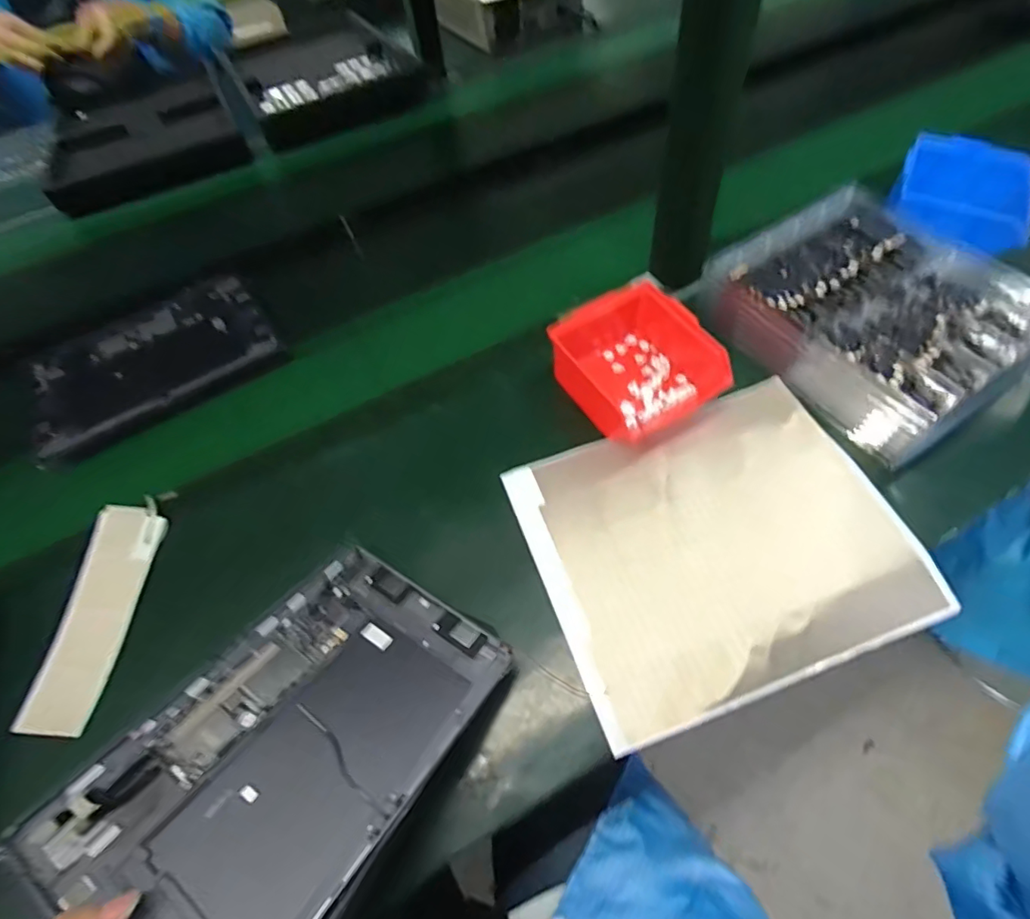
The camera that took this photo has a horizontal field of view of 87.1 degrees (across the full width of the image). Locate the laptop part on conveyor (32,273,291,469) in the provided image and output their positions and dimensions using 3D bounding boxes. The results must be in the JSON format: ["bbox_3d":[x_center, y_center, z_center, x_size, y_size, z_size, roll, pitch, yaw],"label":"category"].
[{"bbox_3d":[-0.399,-0.113,0.606,0.248,0.030,0.168,-27,59,-12],"label":"laptop part on conveyor"}]

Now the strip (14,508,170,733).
[{"bbox_3d":[-0.352,0.128,0.453,0.058,0.017,0.178,3,61,0],"label":"strip"}]

